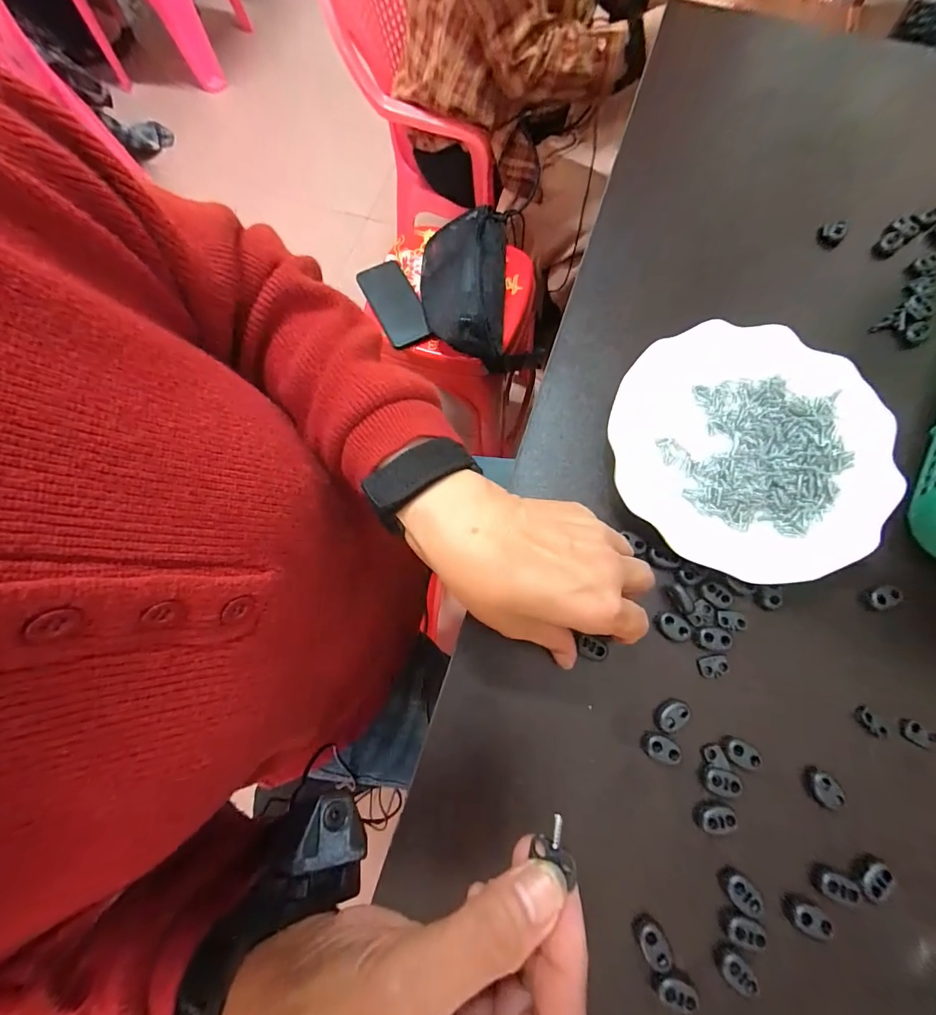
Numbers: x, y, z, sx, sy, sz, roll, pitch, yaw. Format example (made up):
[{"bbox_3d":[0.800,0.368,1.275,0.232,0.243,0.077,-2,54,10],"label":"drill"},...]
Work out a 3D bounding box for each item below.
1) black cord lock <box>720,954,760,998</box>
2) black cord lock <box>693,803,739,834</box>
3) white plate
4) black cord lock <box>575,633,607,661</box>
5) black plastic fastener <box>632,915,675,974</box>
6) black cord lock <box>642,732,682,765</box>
[{"bbox_3d":[0.142,0.245,0.229,0.013,0.007,0.017,-39,78,-11],"label":"black cord lock"},{"bbox_3d":[0.141,0.177,0.250,0.019,0.012,0.013,4,74,0],"label":"black cord lock"},{"bbox_3d":[0.187,-0.041,0.302,0.172,0.031,0.175,0,74,-1],"label":"white plate"},{"bbox_3d":[0.078,0.089,0.275,0.020,0.006,0.012,13,74,3],"label":"black cord lock"},{"bbox_3d":[0.100,0.233,0.234,0.016,0.006,0.023,-25,76,-8],"label":"black plastic fastener"},{"bbox_3d":[0.116,0.144,0.261,0.020,0.009,0.013,19,75,5],"label":"black cord lock"}]

